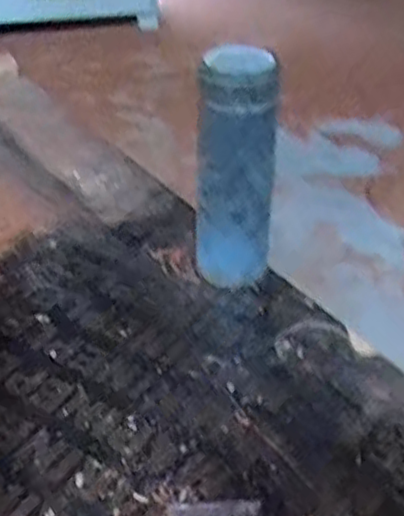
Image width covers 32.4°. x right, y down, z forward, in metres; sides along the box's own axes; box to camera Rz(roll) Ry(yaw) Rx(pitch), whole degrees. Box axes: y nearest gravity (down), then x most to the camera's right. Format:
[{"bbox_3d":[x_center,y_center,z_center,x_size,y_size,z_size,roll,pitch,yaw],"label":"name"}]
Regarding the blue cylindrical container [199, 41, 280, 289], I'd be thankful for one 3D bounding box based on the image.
[{"bbox_3d":[0.032,-0.077,0.637,0.070,0.217,0.078,3,37,2],"label":"blue cylindrical container"}]

